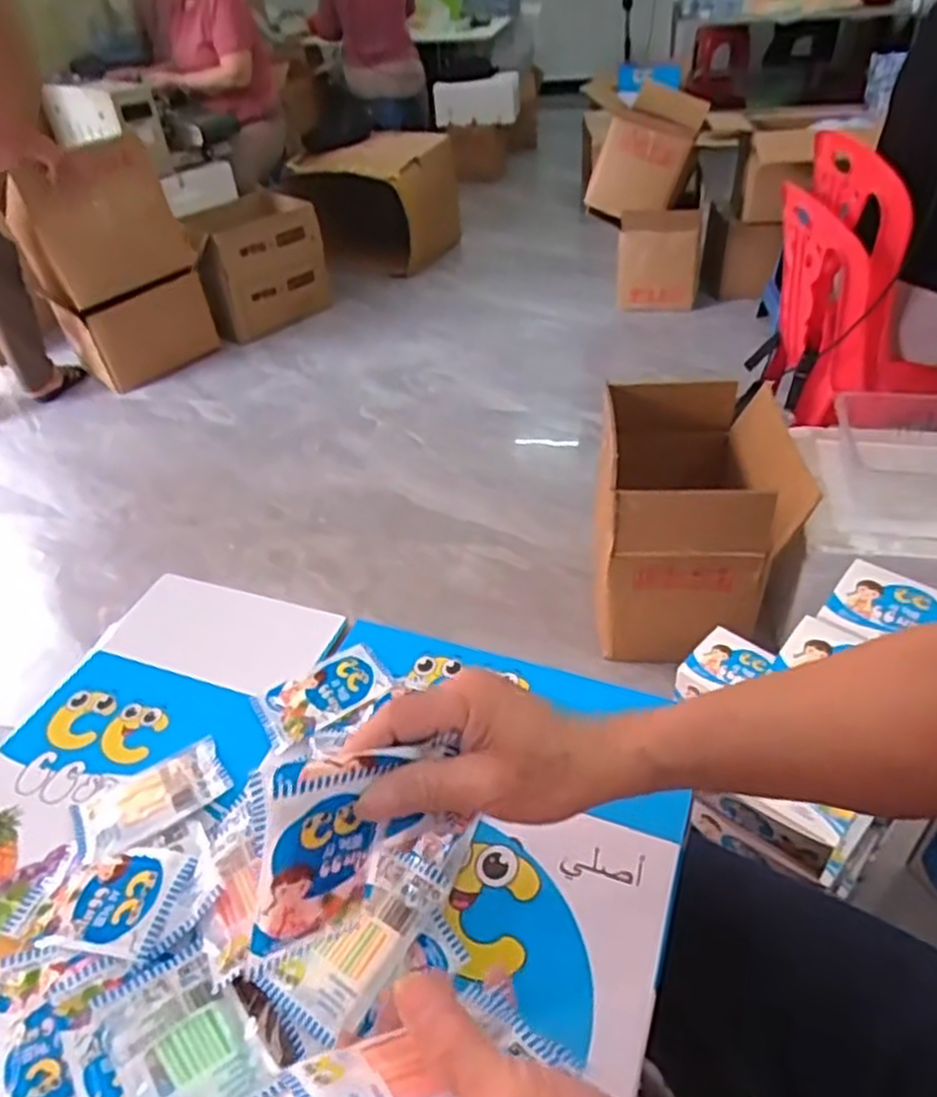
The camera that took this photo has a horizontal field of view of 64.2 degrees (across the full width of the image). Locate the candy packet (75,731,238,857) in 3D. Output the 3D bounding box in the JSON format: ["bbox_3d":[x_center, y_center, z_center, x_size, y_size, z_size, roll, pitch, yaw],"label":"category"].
[{"bbox_3d":[-0.222,0.176,0.527,0.100,0.013,0.068,-23,43,-21],"label":"candy packet"}]

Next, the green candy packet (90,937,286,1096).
[{"bbox_3d":[-0.152,0.261,0.396,0.060,0.019,0.103,-33,47,-29],"label":"green candy packet"}]

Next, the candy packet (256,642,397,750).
[{"bbox_3d":[-0.112,0.113,0.582,0.096,0.015,0.064,-23,43,-21],"label":"candy packet"}]

